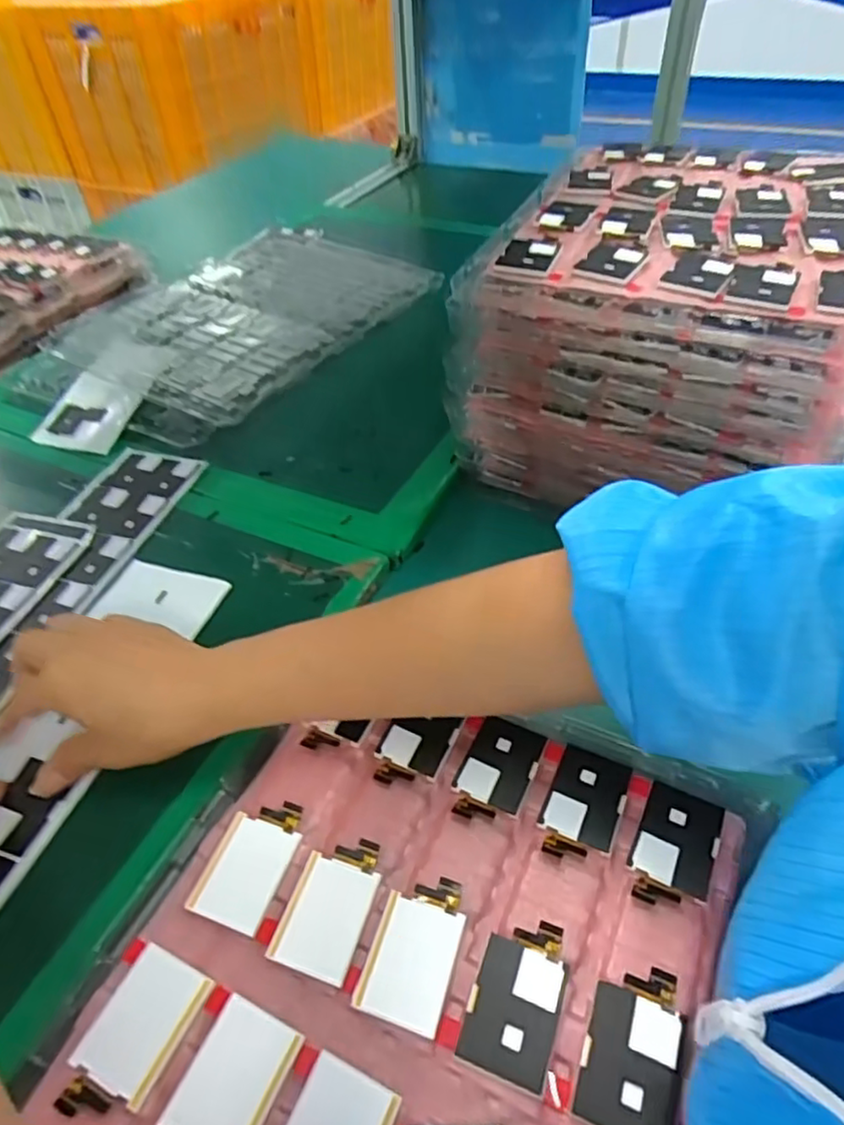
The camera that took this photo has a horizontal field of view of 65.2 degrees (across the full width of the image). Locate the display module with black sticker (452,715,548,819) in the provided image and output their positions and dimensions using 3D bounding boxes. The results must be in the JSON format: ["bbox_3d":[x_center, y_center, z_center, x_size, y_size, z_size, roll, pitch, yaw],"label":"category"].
[{"bbox_3d":[0.038,0.106,0.335,0.034,0.009,0.055,19,48,20],"label":"display module with black sticker"}]

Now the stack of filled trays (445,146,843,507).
[{"bbox_3d":[0.195,-0.188,0.527,0.256,0.170,0.300,17,47,19],"label":"stack of filled trays"}]

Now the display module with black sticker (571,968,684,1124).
[{"bbox_3d":[0.081,0.186,0.253,0.034,0.006,0.057,15,47,18],"label":"display module with black sticker"}]

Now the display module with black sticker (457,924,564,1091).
[{"bbox_3d":[0.038,0.175,0.267,0.033,0.006,0.056,14,46,16],"label":"display module with black sticker"}]

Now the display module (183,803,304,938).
[{"bbox_3d":[-0.080,0.138,0.307,0.035,0.004,0.057,12,46,15],"label":"display module"}]

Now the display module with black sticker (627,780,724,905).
[{"bbox_3d":[0.117,0.132,0.304,0.034,0.007,0.056,20,48,21],"label":"display module with black sticker"}]

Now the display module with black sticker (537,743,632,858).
[{"bbox_3d":[0.079,0.118,0.321,0.035,0.008,0.054,18,48,20],"label":"display module with black sticker"}]

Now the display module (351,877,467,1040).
[{"bbox_3d":[-0.003,0.163,0.281,0.035,0.004,0.057,12,46,15],"label":"display module"}]

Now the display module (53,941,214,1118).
[{"bbox_3d":[-0.113,0.186,0.260,0.034,0.004,0.055,16,47,19],"label":"display module"}]

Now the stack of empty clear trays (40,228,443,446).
[{"bbox_3d":[-0.182,-0.270,0.718,0.276,0.053,0.394,24,50,25],"label":"stack of empty clear trays"}]

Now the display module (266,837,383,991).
[{"bbox_3d":[-0.041,0.151,0.294,0.035,0.004,0.057,12,46,14],"label":"display module"}]

